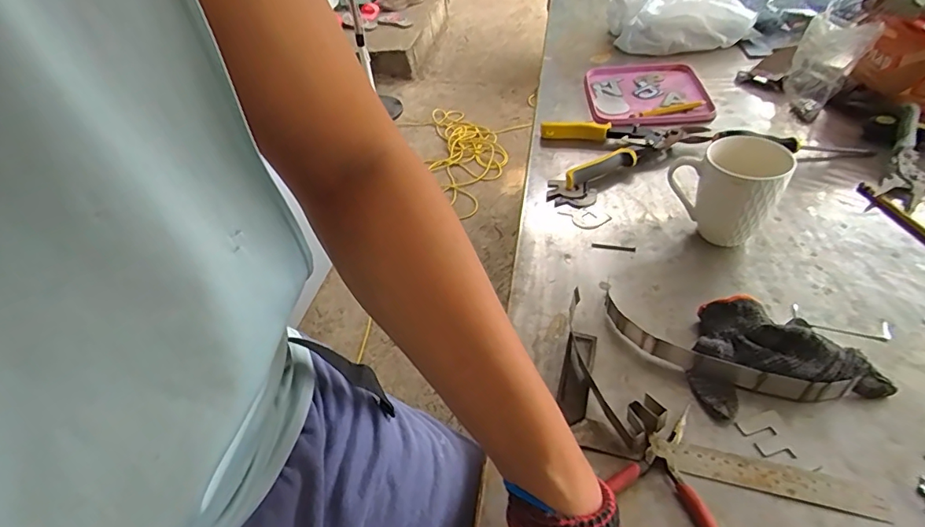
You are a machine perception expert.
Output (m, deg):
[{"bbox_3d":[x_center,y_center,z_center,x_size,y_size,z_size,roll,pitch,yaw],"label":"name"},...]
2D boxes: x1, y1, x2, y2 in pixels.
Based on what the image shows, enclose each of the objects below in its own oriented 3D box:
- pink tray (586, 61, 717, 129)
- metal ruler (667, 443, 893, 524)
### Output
[{"bbox_3d":[0.308,-0.285,0.846,0.189,0.021,0.243,-1,44,6],"label":"pink tray"},{"bbox_3d":[0.241,0.166,0.389,0.148,0.009,0.026,9,52,15],"label":"metal ruler"}]

